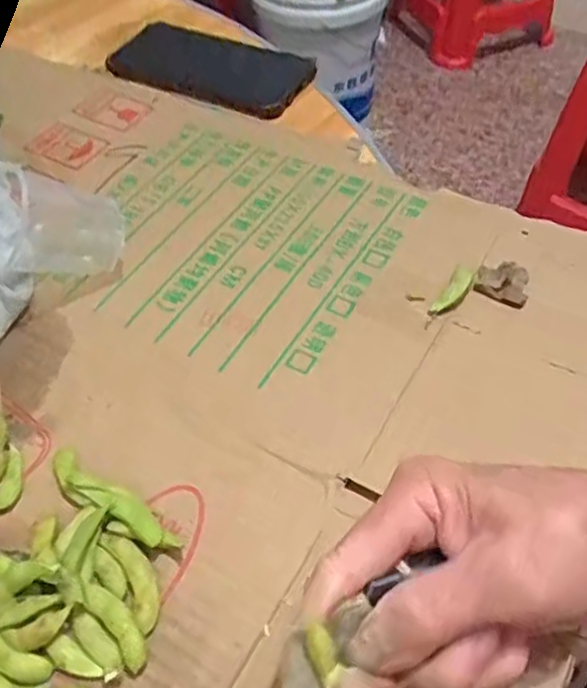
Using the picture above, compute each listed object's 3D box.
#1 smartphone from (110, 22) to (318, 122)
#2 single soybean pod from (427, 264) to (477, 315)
[{"bbox_3d":[-0.069,-0.234,0.584,0.166,0.015,0.080,23,55,19],"label":"smartphone"},{"bbox_3d":[0.096,-0.032,0.417,0.013,0.006,0.044,27,57,21],"label":"single soybean pod"}]

